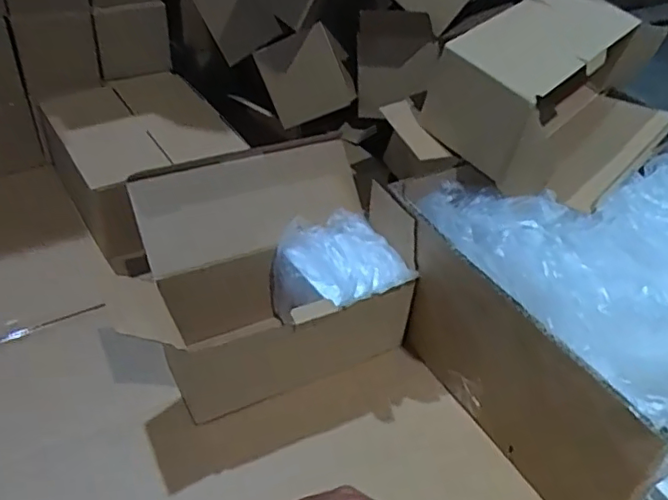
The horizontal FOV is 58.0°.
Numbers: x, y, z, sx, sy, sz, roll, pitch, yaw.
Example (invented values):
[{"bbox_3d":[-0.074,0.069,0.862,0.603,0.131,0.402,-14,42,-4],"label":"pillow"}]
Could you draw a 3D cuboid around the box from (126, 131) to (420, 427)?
[{"bbox_3d":[-0.050,0.020,0.554,0.223,0.156,0.171,-17,45,-22],"label":"box"}]

